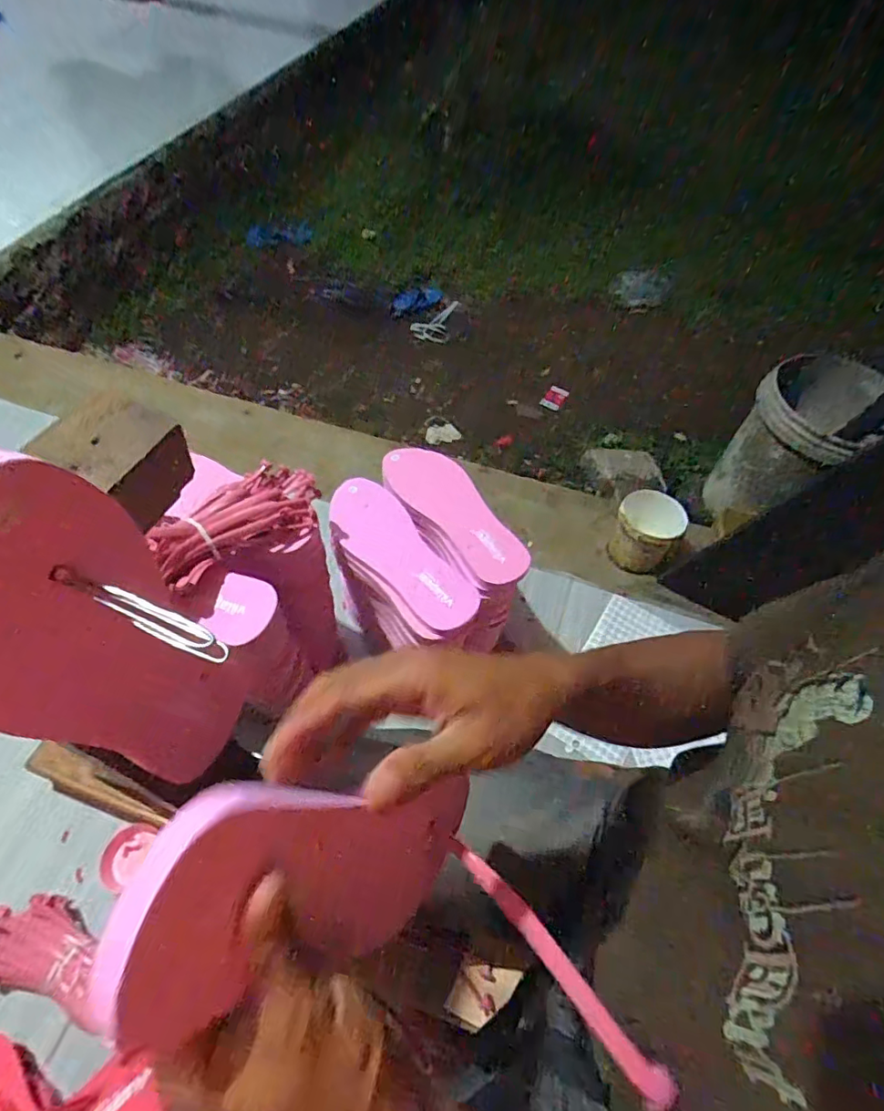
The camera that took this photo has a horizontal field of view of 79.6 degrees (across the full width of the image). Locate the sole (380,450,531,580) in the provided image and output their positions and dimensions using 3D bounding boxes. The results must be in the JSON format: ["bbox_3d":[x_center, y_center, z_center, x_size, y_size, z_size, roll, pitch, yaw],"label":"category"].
[{"bbox_3d":[0.018,-0.061,0.690,0.086,0.018,0.246,-31,64,-22],"label":"sole"}]

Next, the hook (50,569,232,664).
[{"bbox_3d":[-0.121,0.023,0.210,0.078,0.007,0.012,19,57,9],"label":"hook"}]

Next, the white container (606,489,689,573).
[{"bbox_3d":[0.406,-0.052,1.056,0.128,0.101,0.146,26,59,13],"label":"white container"}]

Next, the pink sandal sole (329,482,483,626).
[{"bbox_3d":[-0.053,-0.006,0.635,0.087,0.009,0.233,-31,64,-22],"label":"pink sandal sole"}]

